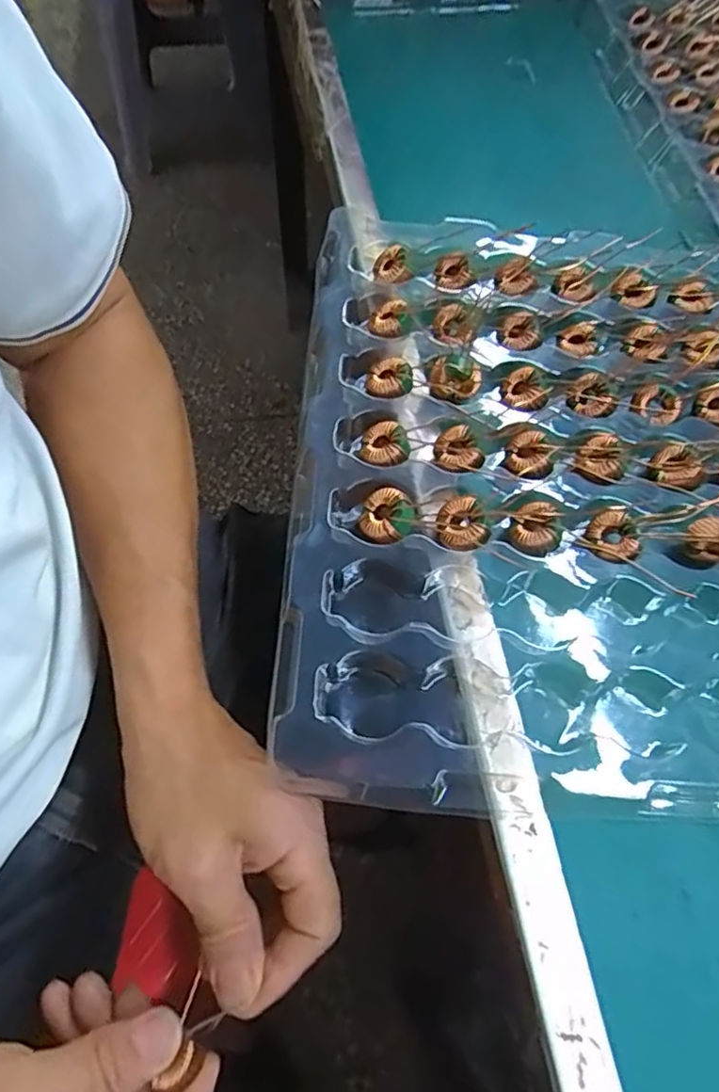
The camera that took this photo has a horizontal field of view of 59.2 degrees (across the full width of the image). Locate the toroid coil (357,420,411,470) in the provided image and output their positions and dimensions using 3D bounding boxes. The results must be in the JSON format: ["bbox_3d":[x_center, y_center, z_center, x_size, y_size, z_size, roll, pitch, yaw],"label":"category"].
[{"bbox_3d":[0.011,-0.042,0.273,0.021,0.008,0.023,1,63,-2],"label":"toroid coil"}]

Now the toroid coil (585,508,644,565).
[{"bbox_3d":[0.104,-0.003,0.258,0.020,0.005,0.022,1,63,-2],"label":"toroid coil"}]

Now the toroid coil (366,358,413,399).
[{"bbox_3d":[0.014,-0.076,0.290,0.021,0.007,0.023,1,63,-2],"label":"toroid coil"}]

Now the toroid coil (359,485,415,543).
[{"bbox_3d":[0.011,-0.012,0.255,0.022,0.009,0.022,1,63,-2],"label":"toroid coil"}]

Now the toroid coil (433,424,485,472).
[{"bbox_3d":[0.042,-0.041,0.275,0.016,0.009,0.021,-18,66,-11],"label":"toroid coil"}]

